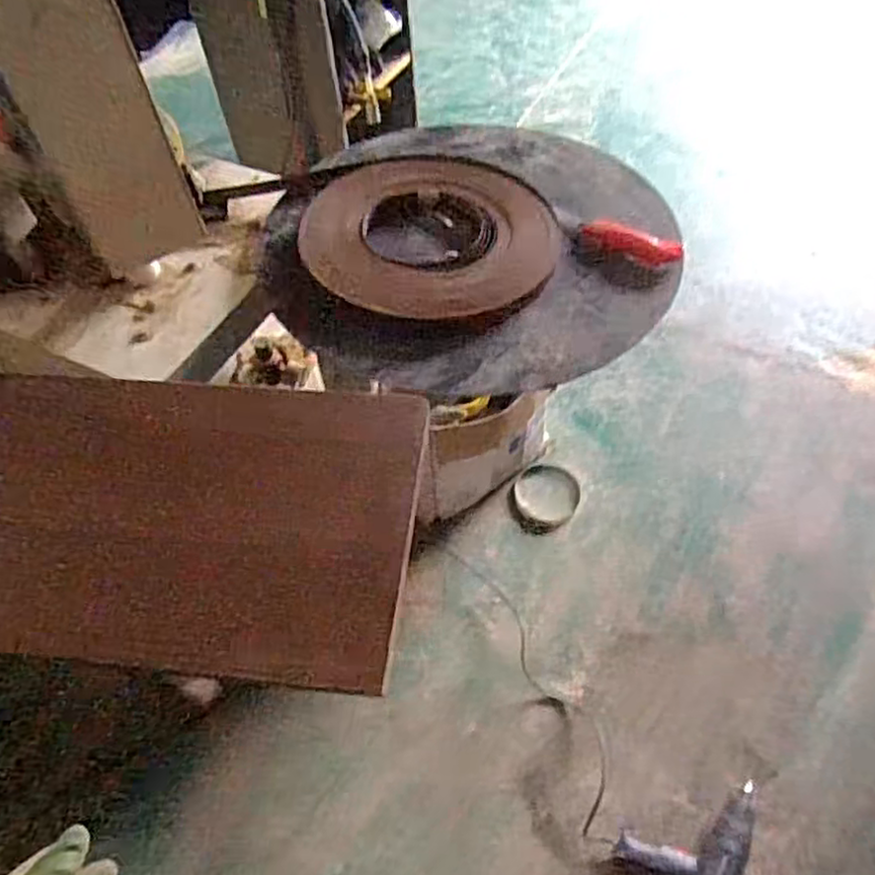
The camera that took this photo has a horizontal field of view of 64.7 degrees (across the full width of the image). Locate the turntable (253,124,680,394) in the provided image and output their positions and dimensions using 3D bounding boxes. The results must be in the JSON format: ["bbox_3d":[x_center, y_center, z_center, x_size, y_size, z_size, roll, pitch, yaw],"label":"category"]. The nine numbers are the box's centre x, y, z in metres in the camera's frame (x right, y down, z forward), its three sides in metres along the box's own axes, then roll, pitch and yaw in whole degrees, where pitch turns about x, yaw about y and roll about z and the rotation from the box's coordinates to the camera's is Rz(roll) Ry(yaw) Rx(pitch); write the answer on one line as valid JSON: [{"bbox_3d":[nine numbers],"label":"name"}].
[{"bbox_3d":[0.044,-0.285,0.957,0.543,0.047,0.543,-2,54,2],"label":"turntable"}]

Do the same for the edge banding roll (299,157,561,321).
[{"bbox_3d":[-0.011,-0.283,0.941,0.350,0.019,0.330,-2,54,2],"label":"edge banding roll"}]

